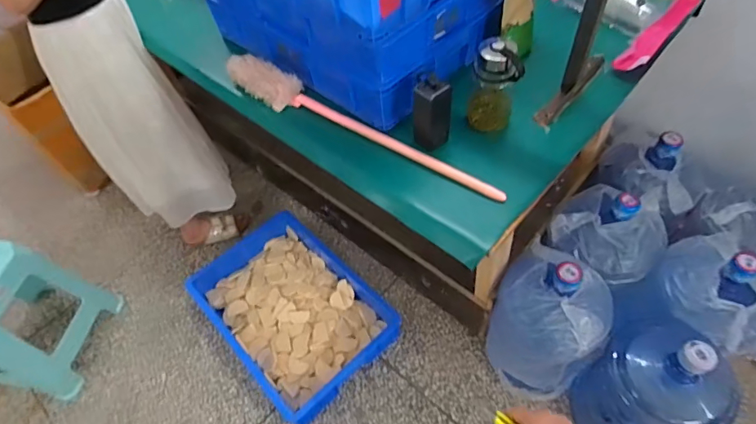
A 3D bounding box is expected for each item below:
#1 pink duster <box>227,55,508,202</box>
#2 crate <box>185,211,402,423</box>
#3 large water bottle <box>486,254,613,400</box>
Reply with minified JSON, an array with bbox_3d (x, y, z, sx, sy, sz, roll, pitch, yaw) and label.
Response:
[{"bbox_3d":[-0.052,-0.182,0.898,0.663,0.049,0.071,25,61,22],"label":"pink duster"},{"bbox_3d":[-0.269,0.299,1.423,0.409,0.112,0.572,-40,62,-20],"label":"crate"},{"bbox_3d":[0.403,0.277,1.111,0.249,0.401,0.242,9,57,10],"label":"large water bottle"}]

